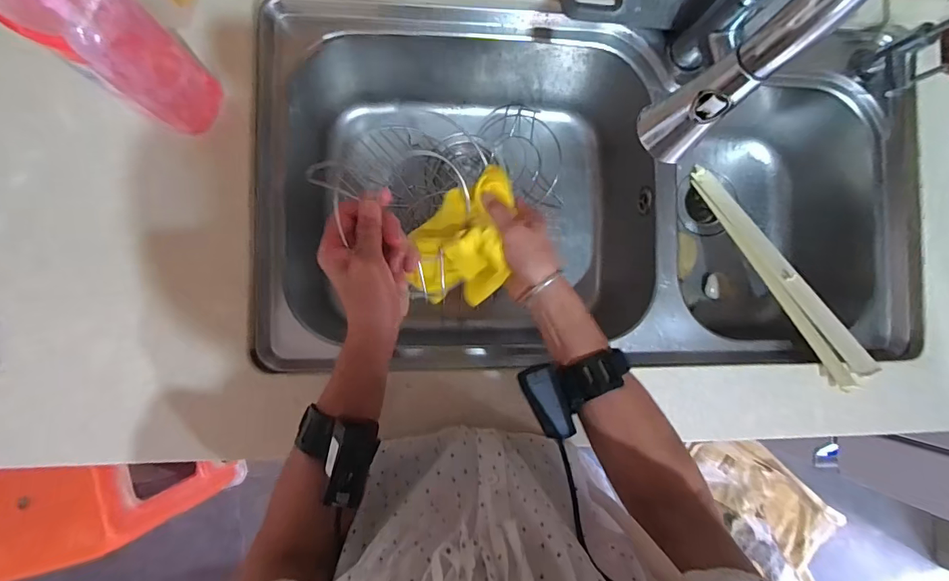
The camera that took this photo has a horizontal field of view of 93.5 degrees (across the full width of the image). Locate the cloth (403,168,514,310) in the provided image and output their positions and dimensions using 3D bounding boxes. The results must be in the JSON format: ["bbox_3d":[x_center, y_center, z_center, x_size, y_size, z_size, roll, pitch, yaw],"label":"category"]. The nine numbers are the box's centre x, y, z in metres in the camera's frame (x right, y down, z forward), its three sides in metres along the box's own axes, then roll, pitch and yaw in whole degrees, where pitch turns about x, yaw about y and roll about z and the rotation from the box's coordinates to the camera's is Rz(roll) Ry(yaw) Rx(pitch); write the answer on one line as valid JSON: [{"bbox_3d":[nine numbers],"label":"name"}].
[{"bbox_3d":[-0.013,-0.058,0.471,0.095,0.062,0.137,6,88,-5],"label":"cloth"}]

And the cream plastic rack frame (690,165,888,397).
[{"bbox_3d":[0.423,-0.044,0.647,0.055,0.026,0.383,-13,57,-6],"label":"cream plastic rack frame"}]

